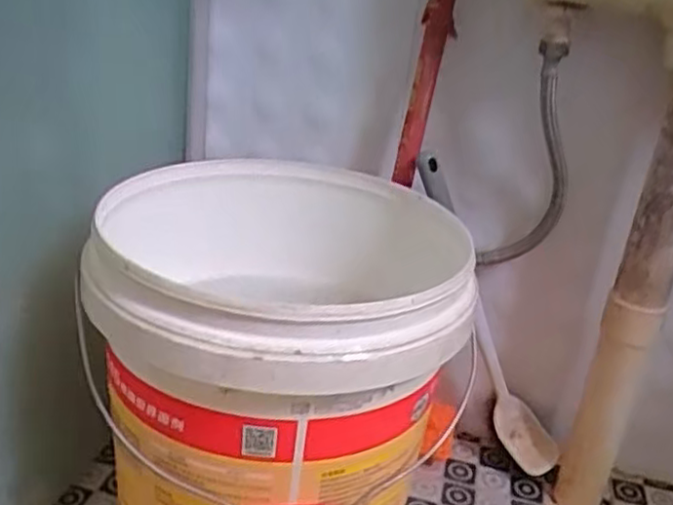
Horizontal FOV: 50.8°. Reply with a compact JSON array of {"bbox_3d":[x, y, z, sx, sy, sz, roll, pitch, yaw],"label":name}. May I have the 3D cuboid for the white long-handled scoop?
[{"bbox_3d":[0.161,0.073,0.745,0.056,0.375,0.051,-15,19,15],"label":"white long-handled scoop"}]

